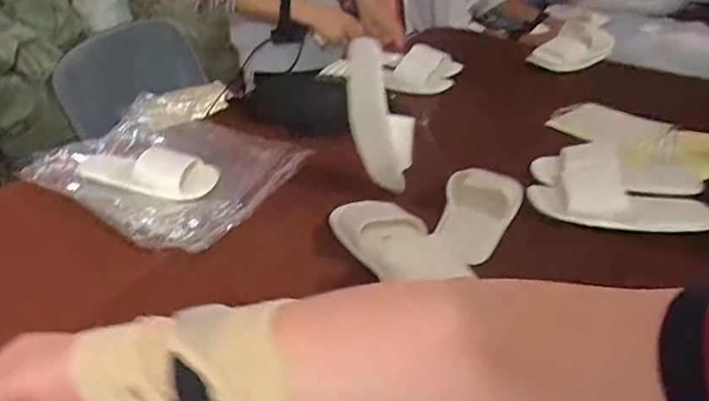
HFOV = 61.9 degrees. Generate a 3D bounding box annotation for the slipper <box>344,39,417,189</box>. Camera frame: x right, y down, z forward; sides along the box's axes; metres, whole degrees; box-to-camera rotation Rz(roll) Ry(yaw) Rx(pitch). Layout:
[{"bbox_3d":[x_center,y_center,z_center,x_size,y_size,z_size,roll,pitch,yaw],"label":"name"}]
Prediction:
[{"bbox_3d":[0.038,-0.124,0.880,0.055,0.225,0.101,-16,36,-25],"label":"slipper"}]

